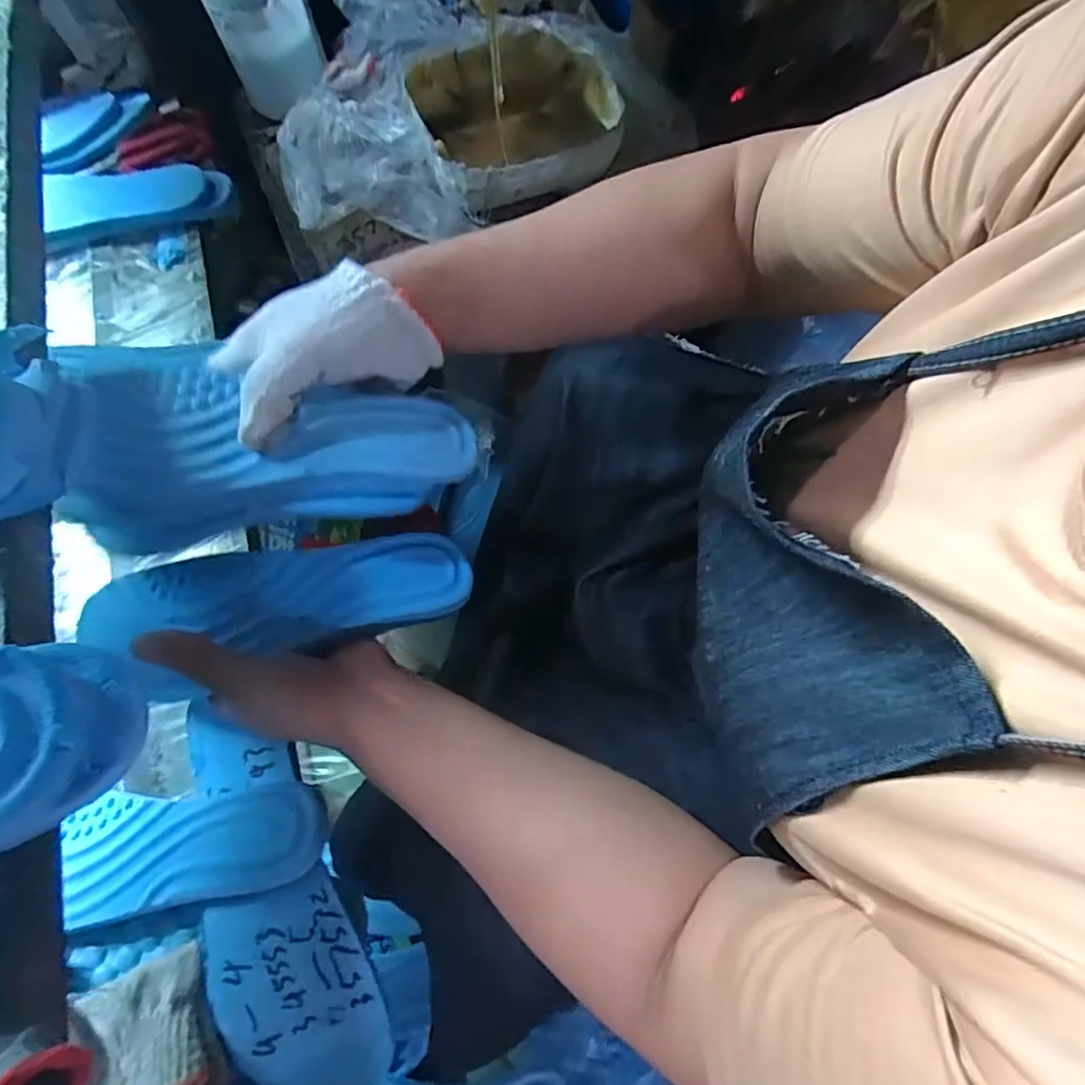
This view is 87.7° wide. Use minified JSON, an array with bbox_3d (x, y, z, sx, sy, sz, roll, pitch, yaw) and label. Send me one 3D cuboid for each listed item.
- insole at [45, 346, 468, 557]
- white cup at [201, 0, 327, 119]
[{"bbox_3d":[-0.141,-0.054,0.321,0.203,0.042,0.095,-3,67,-20],"label":"insole"},{"bbox_3d":[-0.261,-0.497,0.554,0.104,0.103,0.096,-14,69,-3],"label":"white cup"}]

